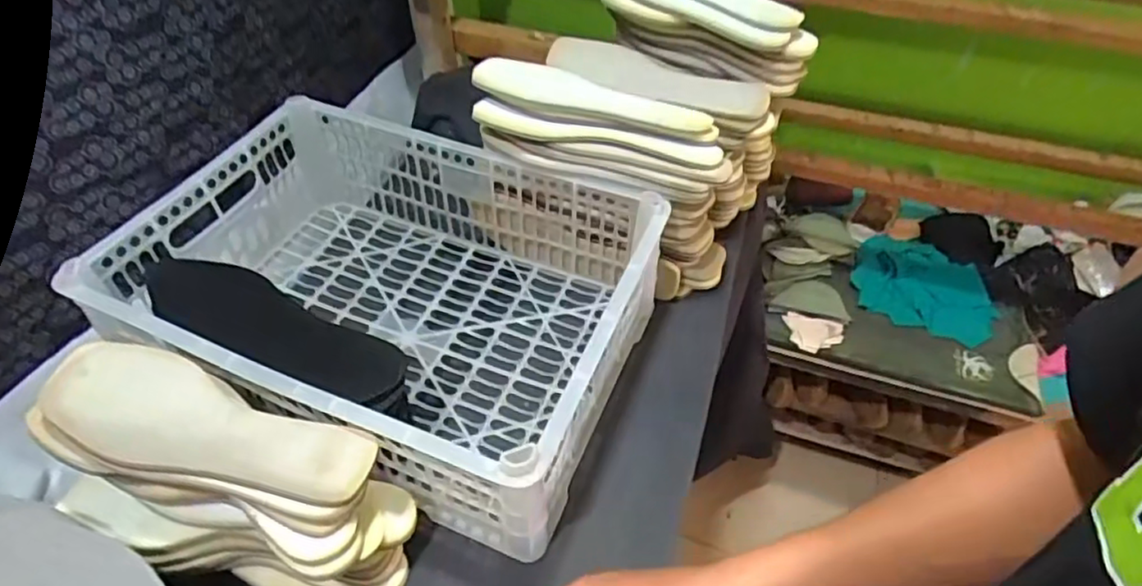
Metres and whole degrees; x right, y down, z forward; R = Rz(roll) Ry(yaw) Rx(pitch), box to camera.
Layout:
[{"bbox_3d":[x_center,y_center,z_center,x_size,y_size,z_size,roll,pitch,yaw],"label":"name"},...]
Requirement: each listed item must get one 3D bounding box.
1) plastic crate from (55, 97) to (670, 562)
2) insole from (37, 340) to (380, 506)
[{"bbox_3d":[-0.165,0.000,0.626,0.434,0.150,0.326,17,49,15],"label":"plastic crate"},{"bbox_3d":[-0.256,0.093,0.451,0.240,0.020,0.080,17,49,14],"label":"insole"}]

